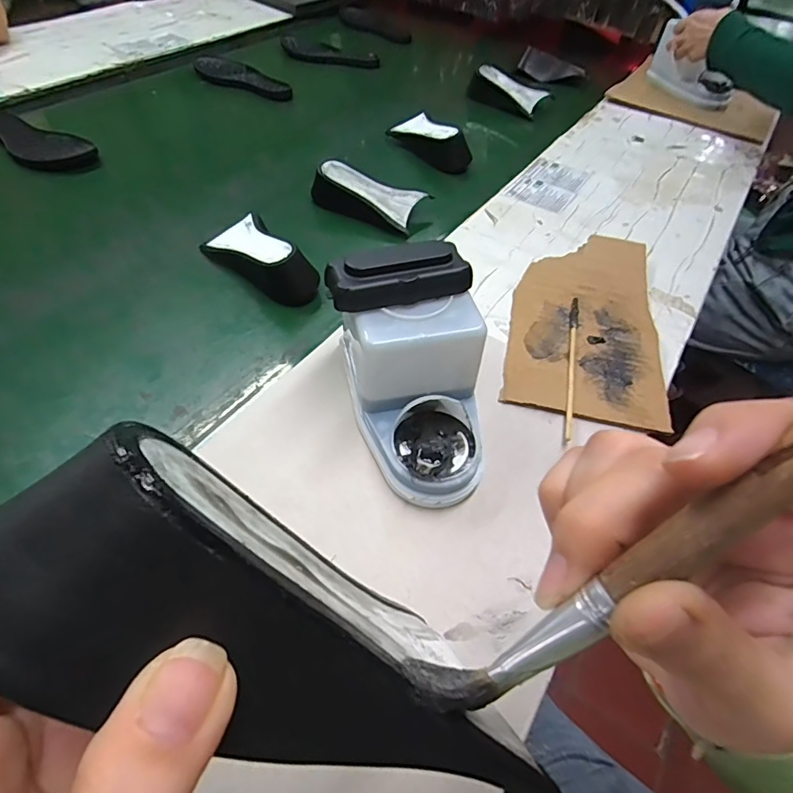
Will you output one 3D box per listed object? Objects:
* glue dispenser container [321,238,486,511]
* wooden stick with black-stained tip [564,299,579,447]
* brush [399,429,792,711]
[{"bbox_3d":[0.017,-0.016,0.373,0.108,0.127,0.160,-12,51,-12],"label":"glue dispenser container"},{"bbox_3d":[0.168,-0.033,0.462,0.010,0.007,0.186,12,50,10],"label":"wooden stick with black-stained tip"},{"bbox_3d":[0.057,0.034,0.106,0.019,0.136,0.014,22,30,-46],"label":"brush"}]

